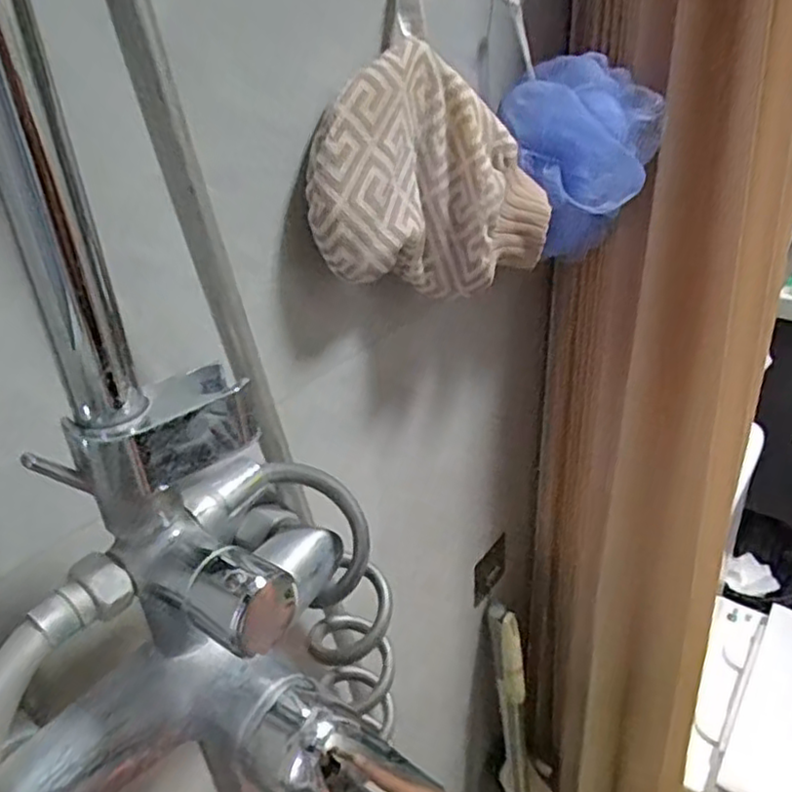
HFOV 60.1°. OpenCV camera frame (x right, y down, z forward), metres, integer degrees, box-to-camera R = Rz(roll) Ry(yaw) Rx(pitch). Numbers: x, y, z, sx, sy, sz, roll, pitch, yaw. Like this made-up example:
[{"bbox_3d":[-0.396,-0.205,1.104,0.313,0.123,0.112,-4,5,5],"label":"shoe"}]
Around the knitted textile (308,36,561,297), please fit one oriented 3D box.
[{"bbox_3d":[0.022,-0.121,0.392,0.160,0.125,0.042,-21,35,-26],"label":"knitted textile"}]

